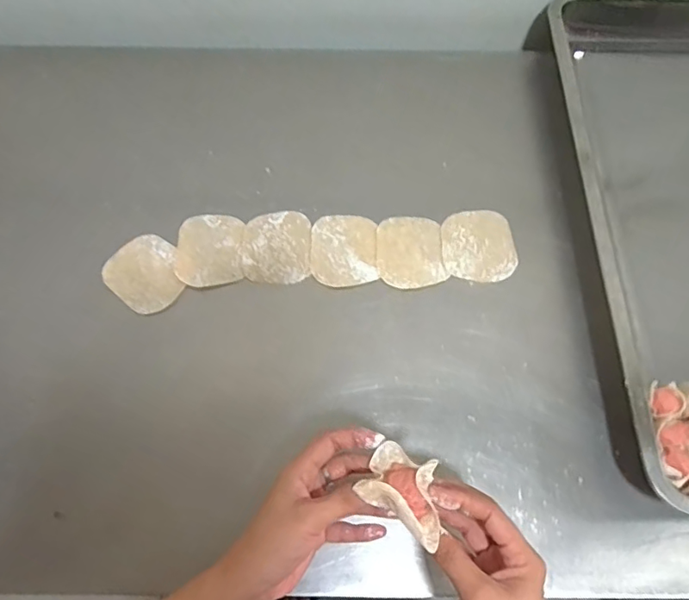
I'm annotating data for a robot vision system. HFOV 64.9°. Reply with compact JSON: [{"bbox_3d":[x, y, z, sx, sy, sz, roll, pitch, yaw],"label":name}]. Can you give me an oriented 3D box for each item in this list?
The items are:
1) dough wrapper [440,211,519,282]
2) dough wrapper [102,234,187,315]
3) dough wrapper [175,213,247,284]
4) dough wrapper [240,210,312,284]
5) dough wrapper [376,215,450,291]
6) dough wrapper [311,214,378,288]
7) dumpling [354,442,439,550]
[{"bbox_3d":[0.139,-0.057,0.568,0.073,0.004,0.082,-9,68,-5],"label":"dough wrapper"},{"bbox_3d":[-0.201,-0.027,0.555,0.081,0.006,0.073,37,71,13],"label":"dough wrapper"},{"bbox_3d":[-0.141,-0.053,0.568,0.068,0.006,0.083,-2,67,-2],"label":"dough wrapper"},{"bbox_3d":[-0.072,-0.056,0.567,0.071,0.004,0.081,1,67,-1],"label":"dough wrapper"},{"bbox_3d":[0.068,-0.051,0.563,0.067,0.004,0.083,-4,67,-3],"label":"dough wrapper"},{"bbox_3d":[0.000,-0.054,0.565,0.067,0.004,0.084,1,67,-1],"label":"dough wrapper"},{"bbox_3d":[0.045,0.134,0.384,0.062,0.035,0.048,36,71,13],"label":"dumpling"}]

